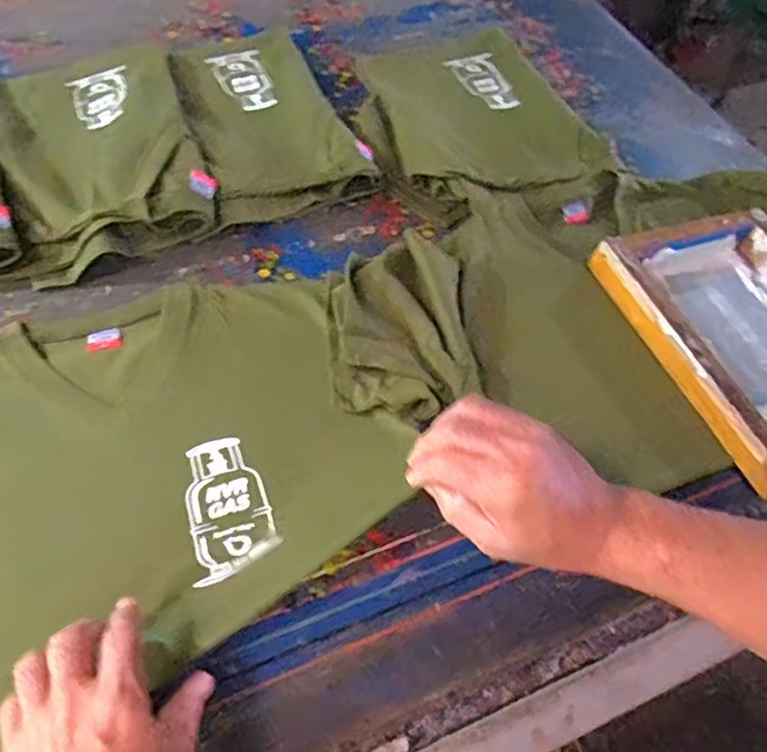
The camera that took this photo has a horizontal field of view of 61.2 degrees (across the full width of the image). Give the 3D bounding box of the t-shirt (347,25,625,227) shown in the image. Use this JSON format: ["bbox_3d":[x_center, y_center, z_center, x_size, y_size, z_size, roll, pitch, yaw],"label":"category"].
[{"bbox_3d":[0.108,-0.364,0.888,0.296,0.030,0.360,-16,62,-15],"label":"t-shirt"}]

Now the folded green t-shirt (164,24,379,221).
[{"bbox_3d":[-0.158,-0.349,0.845,0.187,0.031,0.389,-15,62,-15],"label":"folded green t-shirt"}]

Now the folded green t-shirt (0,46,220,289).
[{"bbox_3d":[-0.334,-0.276,0.760,0.220,0.058,0.371,-16,62,-15],"label":"folded green t-shirt"}]

